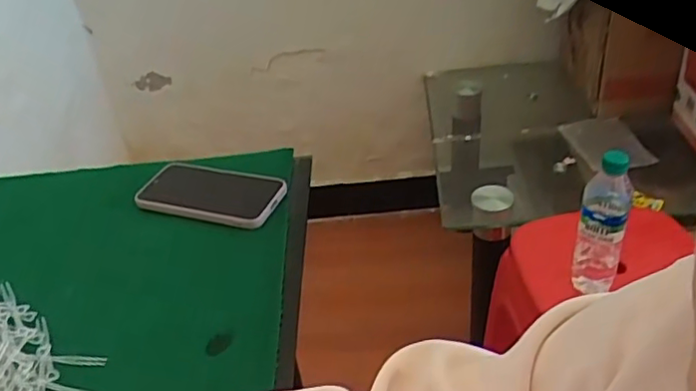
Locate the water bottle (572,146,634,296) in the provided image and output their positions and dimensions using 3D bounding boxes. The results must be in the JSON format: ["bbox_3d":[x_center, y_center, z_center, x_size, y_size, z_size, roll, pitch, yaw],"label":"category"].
[{"bbox_3d":[0.358,0.036,0.895,0.065,0.228,0.068,9,39,22],"label":"water bottle"}]

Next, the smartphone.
[{"bbox_3d":[-0.150,-0.005,0.699,0.161,0.015,0.081,10,39,23],"label":"smartphone"}]

